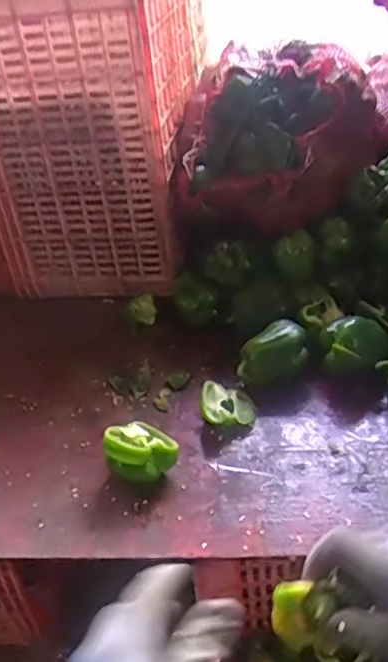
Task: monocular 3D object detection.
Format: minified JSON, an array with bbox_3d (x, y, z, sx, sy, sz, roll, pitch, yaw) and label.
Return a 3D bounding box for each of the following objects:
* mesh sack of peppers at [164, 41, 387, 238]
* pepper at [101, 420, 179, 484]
[{"bbox_3d":[0.119,-0.304,0.953,0.297,0.191,0.295,11,39,23],"label":"mesh sack of peppers"},{"bbox_3d":[-0.063,0.144,0.725,0.072,0.059,0.074,-4,36,3],"label":"pepper"}]

